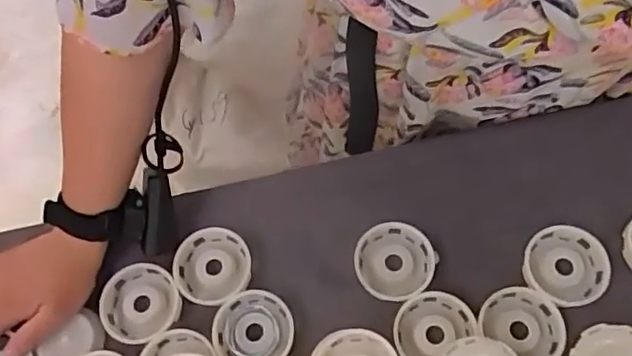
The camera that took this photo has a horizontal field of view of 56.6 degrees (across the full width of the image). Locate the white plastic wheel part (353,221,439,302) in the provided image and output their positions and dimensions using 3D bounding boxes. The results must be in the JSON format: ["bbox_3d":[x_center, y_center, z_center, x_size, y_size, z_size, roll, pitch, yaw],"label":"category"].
[{"bbox_3d":[0.066,0.071,0.504,0.066,0.013,0.068,-1,67,3],"label":"white plastic wheel part"}]

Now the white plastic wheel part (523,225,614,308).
[{"bbox_3d":[0.211,0.074,0.501,0.068,0.015,0.067,-1,67,3],"label":"white plastic wheel part"}]

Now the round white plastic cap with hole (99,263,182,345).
[{"bbox_3d":[-0.151,0.108,0.504,0.061,0.021,0.069,-33,69,-10],"label":"round white plastic cap with hole"}]

